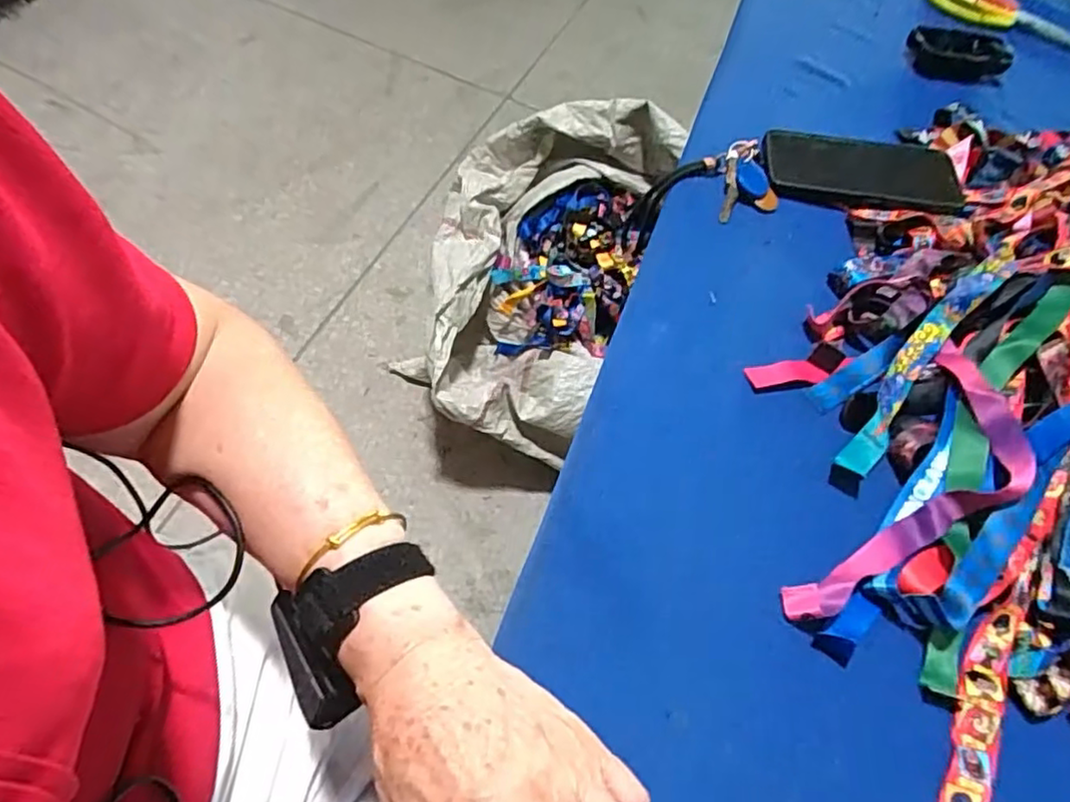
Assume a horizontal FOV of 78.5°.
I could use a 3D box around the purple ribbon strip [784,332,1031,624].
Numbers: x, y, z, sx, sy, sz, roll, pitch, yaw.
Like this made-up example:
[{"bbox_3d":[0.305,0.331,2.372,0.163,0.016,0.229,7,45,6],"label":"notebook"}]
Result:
[{"bbox_3d":[0.243,0.054,0.396,0.075,0.037,0.240,39,61,15],"label":"purple ribbon strip"}]

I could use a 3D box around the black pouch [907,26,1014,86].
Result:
[{"bbox_3d":[0.458,-0.373,0.707,0.112,0.033,0.048,7,57,0],"label":"black pouch"}]

